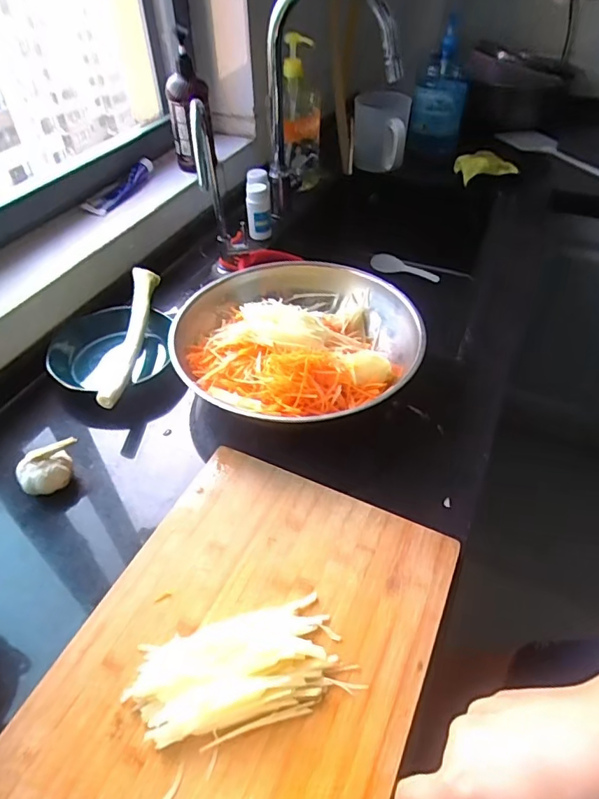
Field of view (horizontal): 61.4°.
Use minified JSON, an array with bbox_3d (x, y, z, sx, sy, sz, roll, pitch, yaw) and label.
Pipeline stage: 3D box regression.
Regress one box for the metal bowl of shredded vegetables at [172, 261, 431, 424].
[{"bbox_3d":[-0.002,-0.075,0.645,0.295,0.065,0.285,0,46,0],"label":"metal bowl of shredded vegetables"}]

